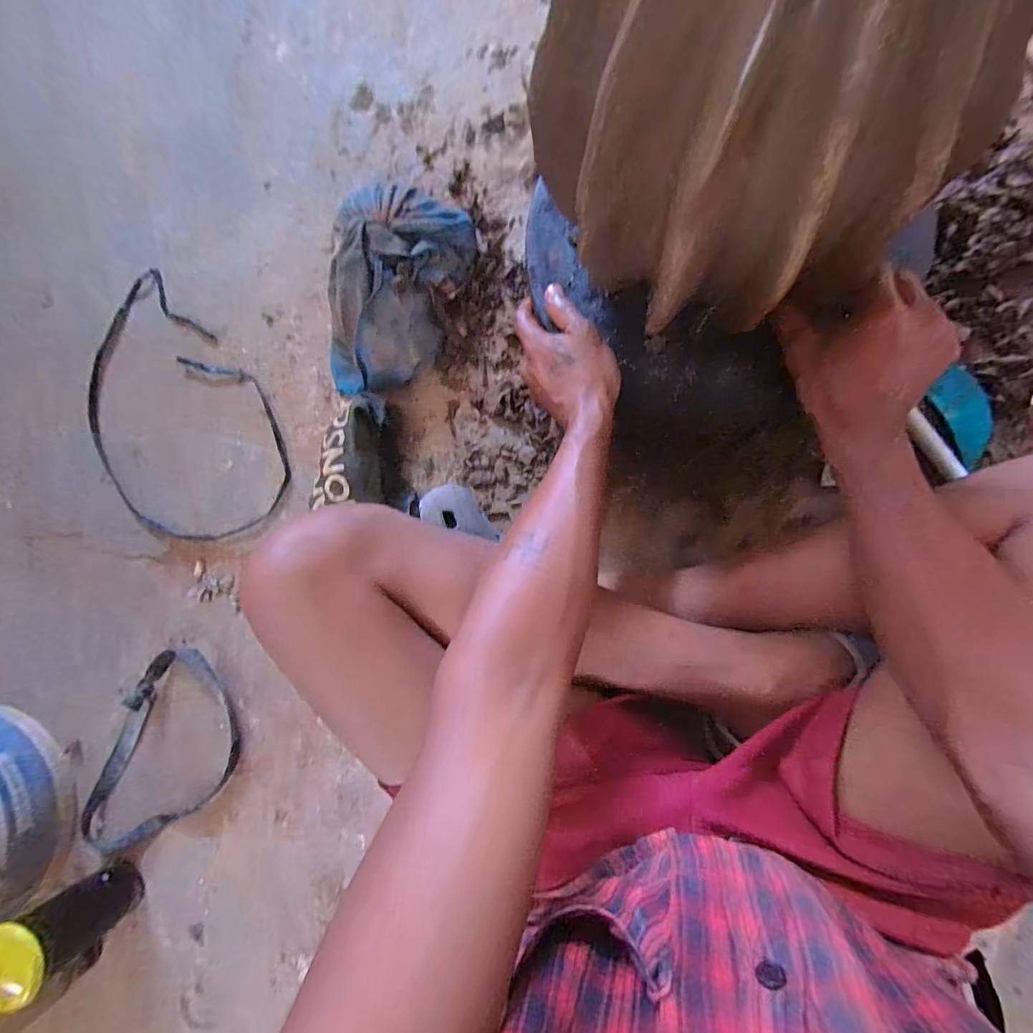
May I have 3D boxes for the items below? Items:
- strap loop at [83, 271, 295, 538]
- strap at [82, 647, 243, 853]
[{"bbox_3d":[-0.443,-0.123,0.634,0.231,0.011,0.342,-45,81,4],"label":"strap loop"},{"bbox_3d":[-0.448,0.312,0.626,0.164,0.035,0.289,38,98,6],"label":"strap"}]

